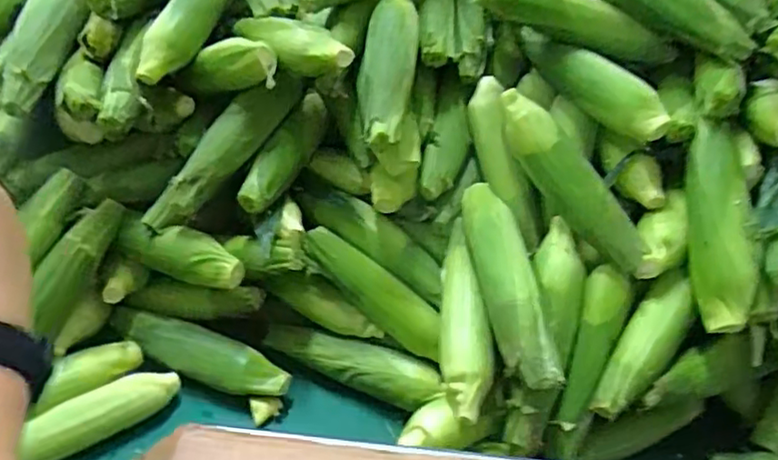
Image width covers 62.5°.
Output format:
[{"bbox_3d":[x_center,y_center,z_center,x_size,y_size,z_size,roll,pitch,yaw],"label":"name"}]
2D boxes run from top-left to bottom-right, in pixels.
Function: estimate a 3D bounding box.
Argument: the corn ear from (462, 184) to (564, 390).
[{"bbox_3d":[0.116,0.043,0.653,0.048,0.048,0.247,-4,55,-13],"label":"corn ear"}]

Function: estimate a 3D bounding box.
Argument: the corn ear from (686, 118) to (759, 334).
[{"bbox_3d":[0.333,-0.007,0.643,0.051,0.044,0.217,5,72,-2],"label":"corn ear"}]

